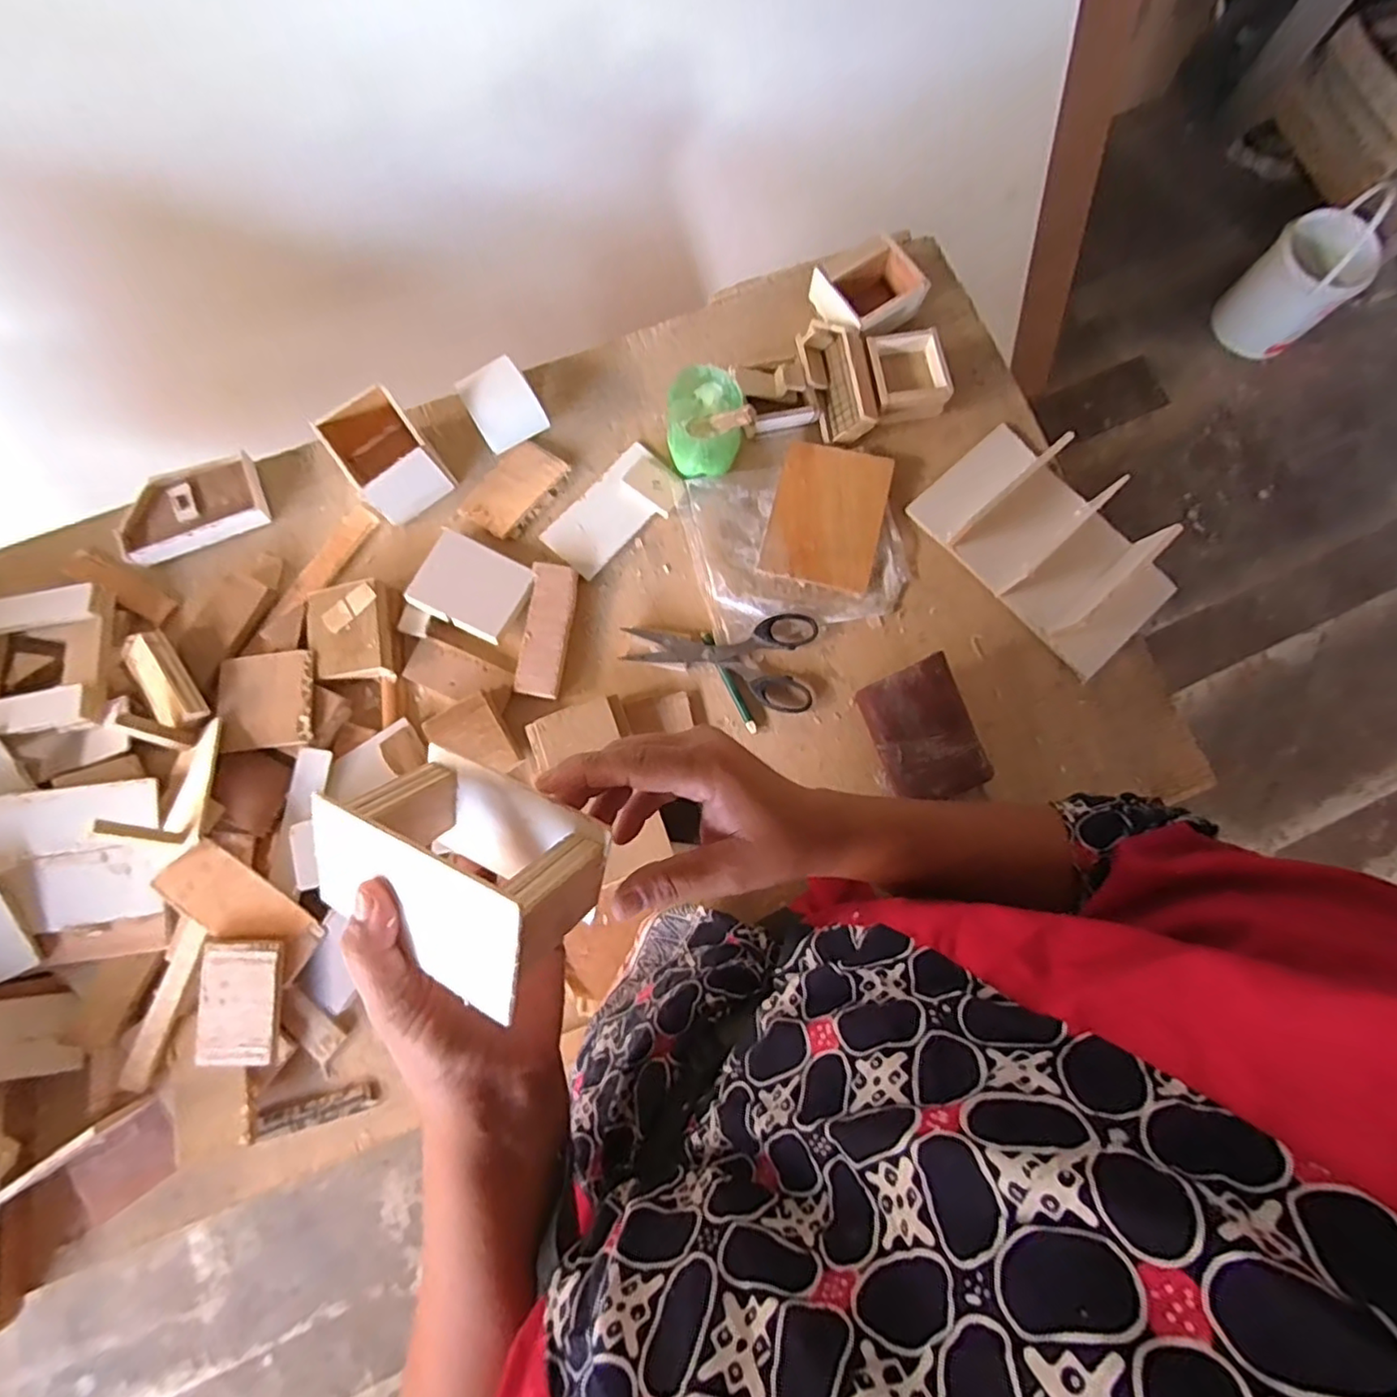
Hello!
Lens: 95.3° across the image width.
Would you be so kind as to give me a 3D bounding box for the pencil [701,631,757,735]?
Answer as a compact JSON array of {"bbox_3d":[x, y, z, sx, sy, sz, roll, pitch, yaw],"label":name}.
[{"bbox_3d":[0.025,-0.014,0.505,0.009,0.005,0.091,-26,81,-6],"label":"pencil"}]

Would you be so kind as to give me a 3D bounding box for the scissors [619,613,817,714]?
[{"bbox_3d":[0.018,-0.031,0.507,0.148,0.012,0.078,3,80,-1],"label":"scissors"}]

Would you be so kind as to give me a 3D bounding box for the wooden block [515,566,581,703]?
[{"bbox_3d":[-0.119,-0.053,0.505,0.035,0.016,0.106,6,80,0],"label":"wooden block"}]

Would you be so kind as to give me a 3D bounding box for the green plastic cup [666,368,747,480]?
[{"bbox_3d":[0.005,-0.216,0.509,0.057,0.068,0.060,0,80,-1],"label":"green plastic cup"}]

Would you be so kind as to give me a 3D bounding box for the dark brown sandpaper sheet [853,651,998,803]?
[{"bbox_3d":[0.168,0.028,0.483,0.070,0.043,0.103,-21,81,-5],"label":"dark brown sandpaper sheet"}]

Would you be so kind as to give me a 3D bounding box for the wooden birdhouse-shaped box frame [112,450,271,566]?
[{"bbox_3d":[-0.413,-0.155,0.519,0.110,0.020,0.069,-24,81,-5],"label":"wooden birdhouse-shaped box frame"}]

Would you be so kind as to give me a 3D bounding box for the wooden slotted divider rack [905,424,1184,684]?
[{"bbox_3d":[0.288,-0.132,0.513,0.129,0.050,0.198,-41,83,-8],"label":"wooden slotted divider rack"}]

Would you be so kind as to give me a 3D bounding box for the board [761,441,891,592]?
[{"bbox_3d":[0.107,-0.151,0.529,0.088,0.007,0.118,16,83,0],"label":"board"}]

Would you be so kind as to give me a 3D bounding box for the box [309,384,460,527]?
[{"bbox_3d":[-0.249,-0.193,0.507,0.064,0.067,0.083,-41,83,-8],"label":"box"}]

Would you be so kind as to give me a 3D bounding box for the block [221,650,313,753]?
[{"bbox_3d":[-0.327,0.001,0.482,0.068,0.006,0.072,-7,80,-3],"label":"block"}]

